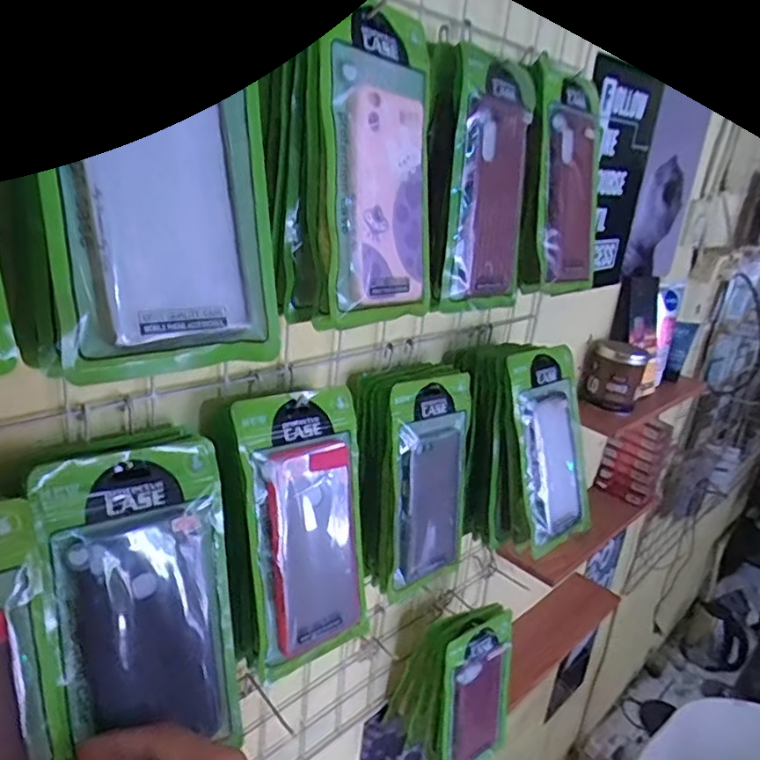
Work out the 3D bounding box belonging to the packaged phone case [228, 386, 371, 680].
[{"bbox_3d":[-0.054,0.113,0.481,0.113,0.205,0.015,-8,5,-42],"label":"packaged phone case"}]

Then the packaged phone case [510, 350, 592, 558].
[{"bbox_3d":[0.187,0.072,0.659,0.110,0.213,0.011,-14,10,-34],"label":"packaged phone case"}]

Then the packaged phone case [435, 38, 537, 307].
[{"bbox_3d":[0.096,-0.163,0.524,0.108,0.200,0.017,-11,19,-41],"label":"packaged phone case"}]

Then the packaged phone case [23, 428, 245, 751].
[{"bbox_3d":[-0.146,0.138,0.381,0.107,0.191,0.010,-6,1,-42],"label":"packaged phone case"}]

